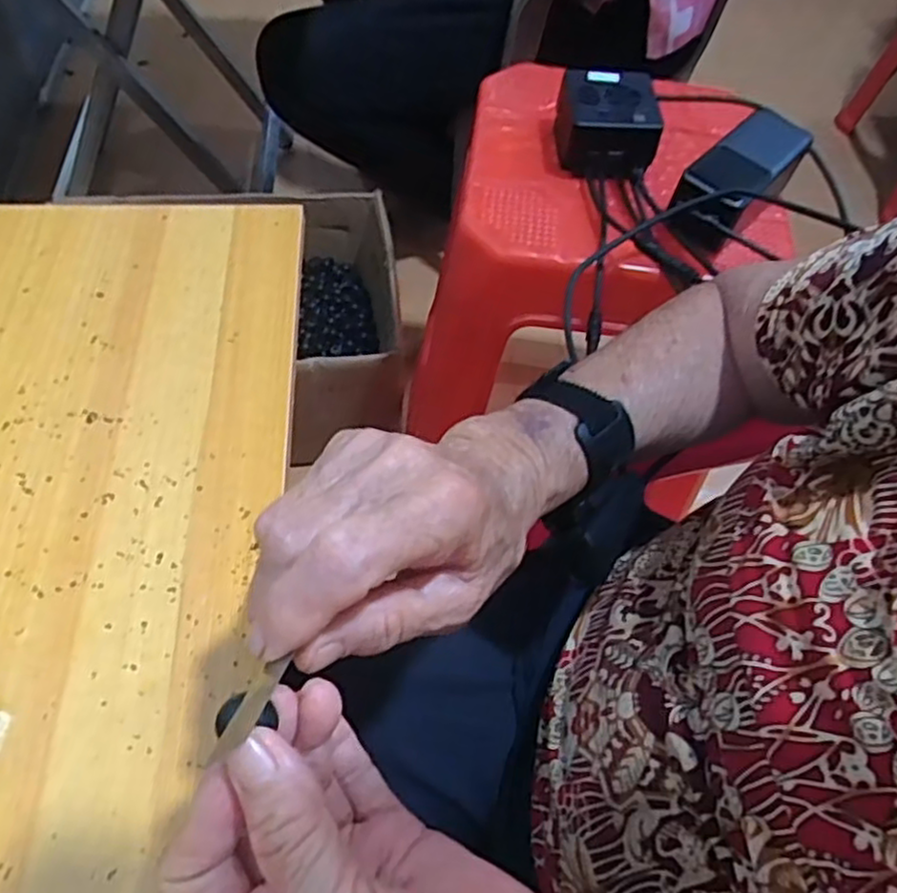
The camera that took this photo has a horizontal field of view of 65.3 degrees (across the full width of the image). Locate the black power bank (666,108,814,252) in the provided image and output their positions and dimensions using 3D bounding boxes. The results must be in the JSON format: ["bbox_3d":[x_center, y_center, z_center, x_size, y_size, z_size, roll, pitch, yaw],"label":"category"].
[{"bbox_3d":[0.229,-0.209,0.555,0.061,0.044,0.139,34,63,17],"label":"black power bank"}]

